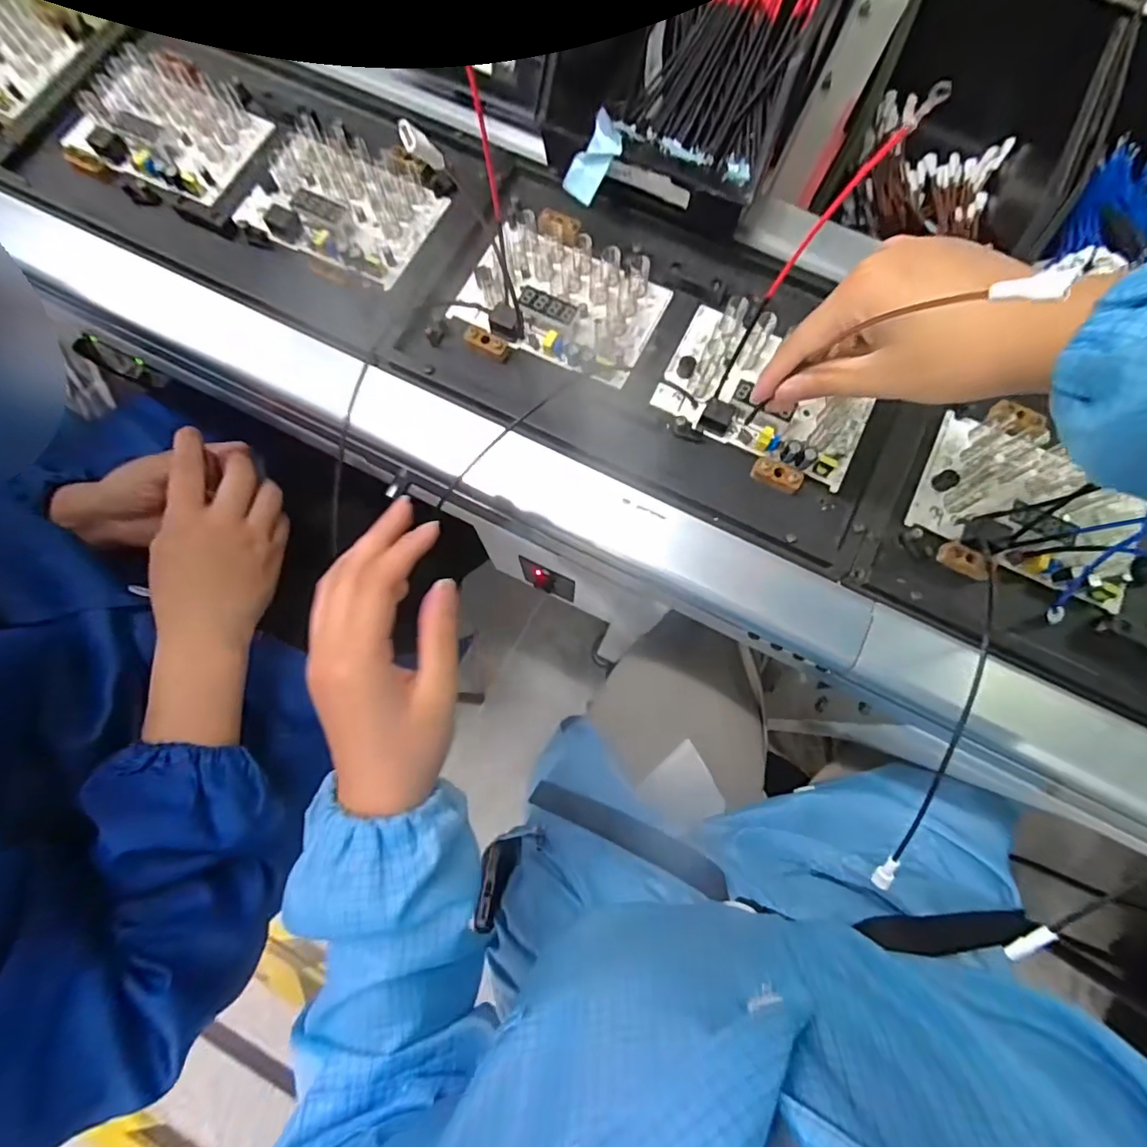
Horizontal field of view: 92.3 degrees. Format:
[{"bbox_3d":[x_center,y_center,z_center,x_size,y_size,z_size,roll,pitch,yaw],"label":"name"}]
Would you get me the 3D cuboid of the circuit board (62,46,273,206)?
[{"bbox_3d":[-0.310,-0.343,0.421,0.132,0.020,0.107,17,77,4],"label":"circuit board"}]

